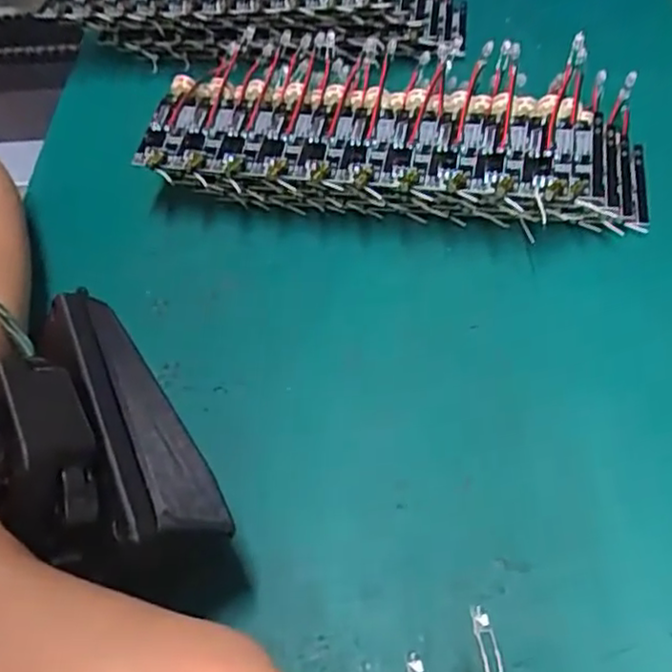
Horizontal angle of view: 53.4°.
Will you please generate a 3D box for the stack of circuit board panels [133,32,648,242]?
[{"bbox_3d":[0.025,-0.078,0.261,0.186,0.038,0.082,10,54,9],"label":"stack of circuit board panels"}]

